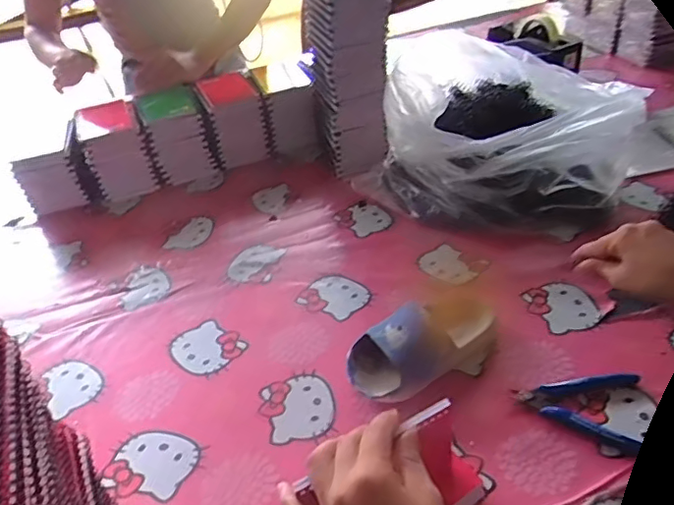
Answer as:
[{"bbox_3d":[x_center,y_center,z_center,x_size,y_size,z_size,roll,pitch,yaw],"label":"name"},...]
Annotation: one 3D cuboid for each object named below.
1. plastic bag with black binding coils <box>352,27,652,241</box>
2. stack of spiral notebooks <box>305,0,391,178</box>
[{"bbox_3d":[0.246,-0.182,0.811,0.319,0.176,0.316,20,44,29],"label":"plastic bag with black binding coils"},{"bbox_3d":[0.021,-0.256,0.845,0.114,0.283,0.081,-5,38,2],"label":"stack of spiral notebooks"}]

